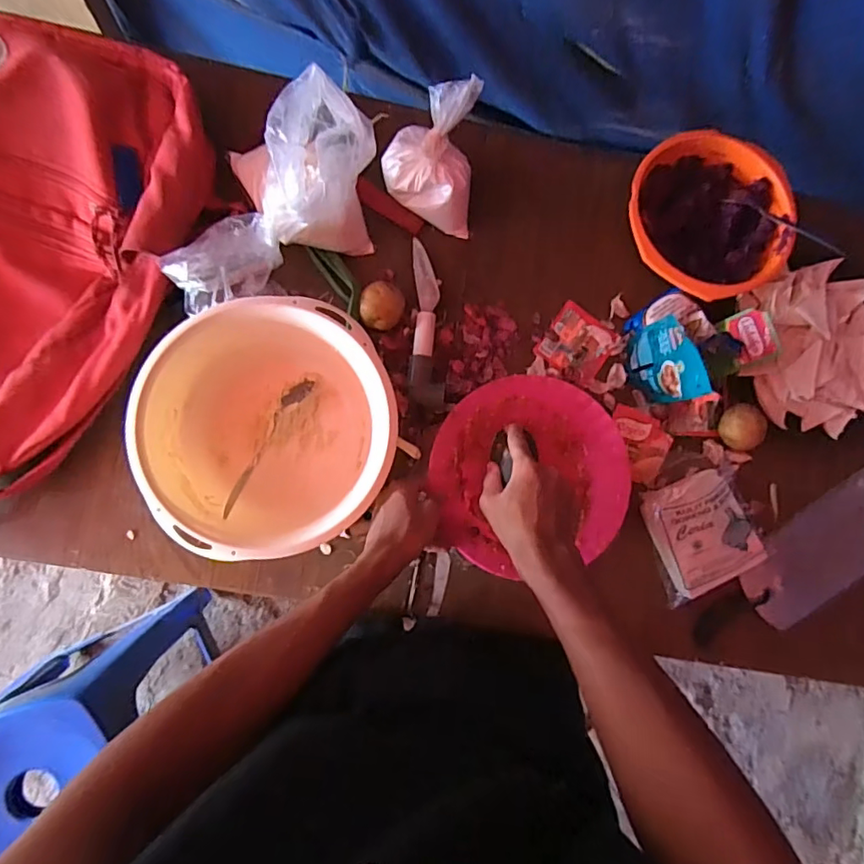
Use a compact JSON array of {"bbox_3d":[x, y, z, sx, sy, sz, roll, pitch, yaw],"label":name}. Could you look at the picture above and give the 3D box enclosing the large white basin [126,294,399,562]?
[{"bbox_3d":[-0.163,-0.002,0.563,0.236,0.102,0.241,1,84,-6],"label":"large white basin"}]

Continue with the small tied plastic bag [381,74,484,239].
[{"bbox_3d":[-0.001,-0.287,0.589,0.102,0.153,0.087,0,84,-7],"label":"small tied plastic bag"}]

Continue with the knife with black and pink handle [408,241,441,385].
[{"bbox_3d":[-0.008,-0.135,0.619,0.030,0.014,0.173,2,83,-6],"label":"knife with black and pink handle"}]

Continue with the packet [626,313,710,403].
[{"bbox_3d":[0.255,-0.076,0.602,0.019,0.107,0.090,-16,86,-8],"label":"packet"}]

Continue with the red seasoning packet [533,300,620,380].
[{"bbox_3d":[0.176,-0.106,0.654,0.076,0.007,0.078,34,81,-2],"label":"red seasoning packet"}]

